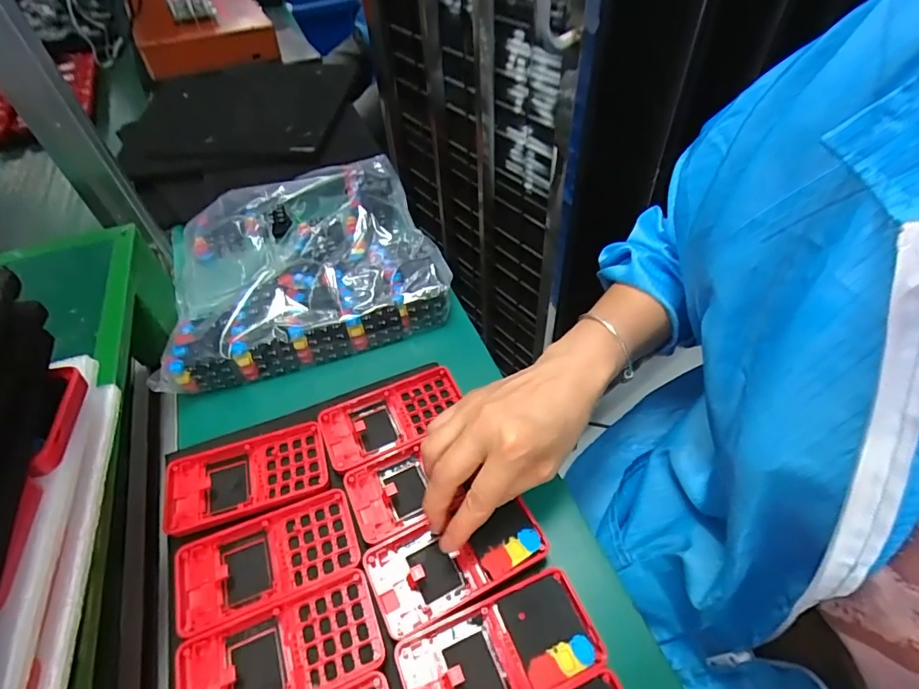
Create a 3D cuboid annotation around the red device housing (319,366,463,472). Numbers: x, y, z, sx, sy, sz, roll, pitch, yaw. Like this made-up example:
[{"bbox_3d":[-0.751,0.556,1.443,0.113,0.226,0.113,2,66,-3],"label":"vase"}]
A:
[{"bbox_3d":[-0.057,0.060,0.409,0.122,0.013,0.060,-23,49,-14],"label":"red device housing"}]

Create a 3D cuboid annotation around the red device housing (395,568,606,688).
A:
[{"bbox_3d":[0.025,0.194,0.297,0.120,0.020,0.060,-20,49,-12],"label":"red device housing"}]

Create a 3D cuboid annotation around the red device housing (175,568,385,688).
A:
[{"bbox_3d":[-0.115,0.196,0.301,0.123,0.014,0.063,-20,49,-12],"label":"red device housing"}]

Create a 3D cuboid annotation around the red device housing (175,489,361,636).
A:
[{"bbox_3d":[-0.138,0.152,0.340,0.123,0.015,0.065,-19,49,-11],"label":"red device housing"}]

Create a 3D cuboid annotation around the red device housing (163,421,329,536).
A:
[{"bbox_3d":[-0.169,0.106,0.377,0.124,0.017,0.064,-17,48,-9],"label":"red device housing"}]

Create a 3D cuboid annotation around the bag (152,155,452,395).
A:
[{"bbox_3d":[-0.183,-0.105,0.533,0.287,0.061,0.284,-20,49,-11],"label":"bag"}]

